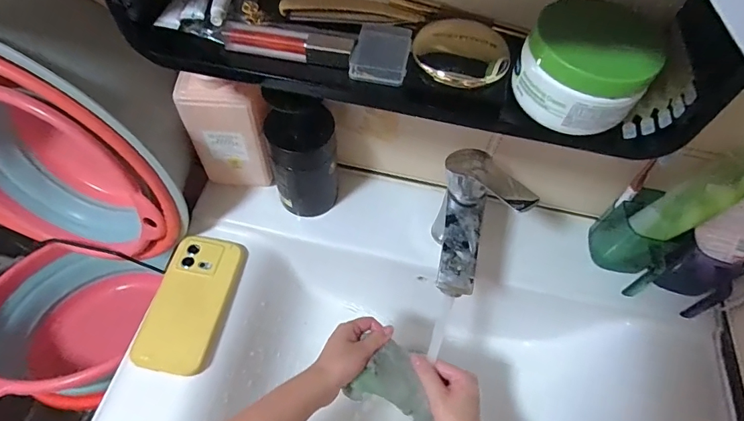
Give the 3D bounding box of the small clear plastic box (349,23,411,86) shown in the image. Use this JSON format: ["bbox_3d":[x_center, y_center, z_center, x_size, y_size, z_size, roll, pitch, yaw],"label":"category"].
[{"bbox_3d":[0.008,-0.131,0.360,0.045,0.021,0.050,13,58,4],"label":"small clear plastic box"}]

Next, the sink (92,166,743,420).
[{"bbox_3d":[0.064,0.245,0.568,0.701,0.198,0.467,14,58,4],"label":"sink"}]

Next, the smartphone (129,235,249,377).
[{"bbox_3d":[-0.222,0.110,0.533,0.088,0.008,0.169,10,58,2],"label":"smartphone"}]

